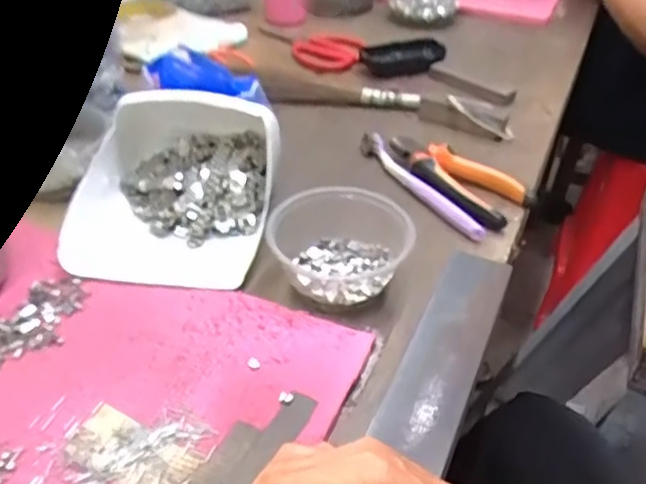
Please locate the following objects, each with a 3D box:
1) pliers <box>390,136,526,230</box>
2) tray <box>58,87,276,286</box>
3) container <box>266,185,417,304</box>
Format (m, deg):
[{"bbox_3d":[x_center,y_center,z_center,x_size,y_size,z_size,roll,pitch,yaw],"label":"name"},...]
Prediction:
[{"bbox_3d":[0.115,-0.060,0.580,0.139,0.021,0.064,31,48,29],"label":"pliers"},{"bbox_3d":[-0.118,-0.060,0.535,0.161,0.062,0.149,12,69,15],"label":"tray"},{"bbox_3d":[0.013,0.002,0.477,0.108,0.045,0.088,7,40,5],"label":"container"}]

